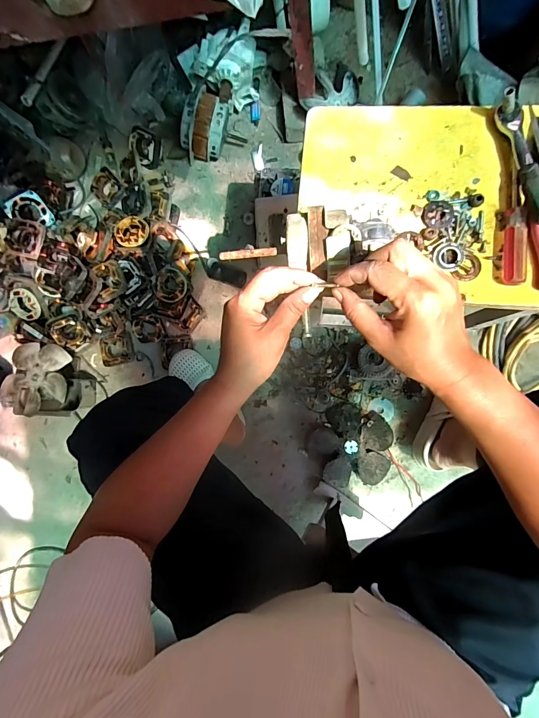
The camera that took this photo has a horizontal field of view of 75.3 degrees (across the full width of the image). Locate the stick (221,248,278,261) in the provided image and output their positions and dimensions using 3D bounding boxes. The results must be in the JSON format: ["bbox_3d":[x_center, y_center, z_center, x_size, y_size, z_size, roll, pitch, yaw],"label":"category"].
[{"bbox_3d":[-0.024,-0.121,0.401,0.065,0.007,0.009,-6,85,8],"label":"stick"}]

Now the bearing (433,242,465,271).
[{"bbox_3d":[0.211,-0.121,0.408,0.033,0.006,0.032,-1,85,9],"label":"bearing"}]

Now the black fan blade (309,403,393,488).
[{"bbox_3d":[0.191,0.204,0.821,0.177,0.033,0.180,3,86,9],"label":"black fan blade"}]

